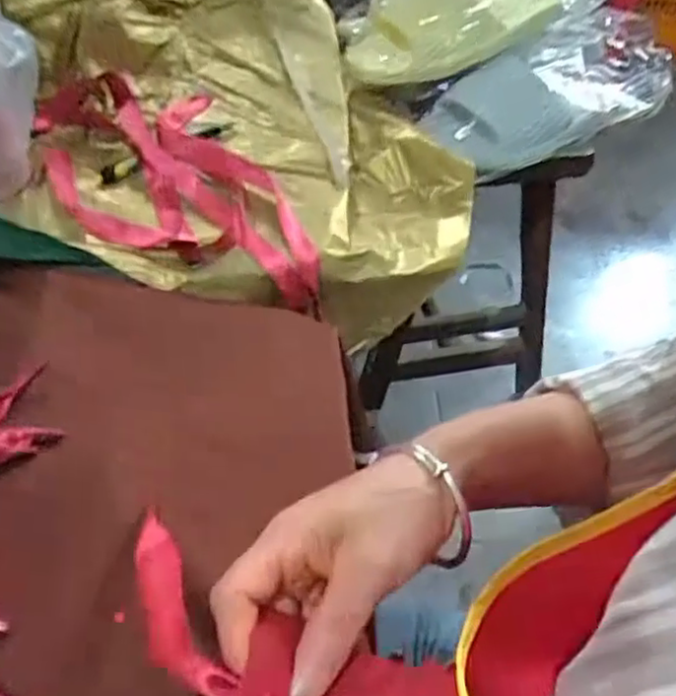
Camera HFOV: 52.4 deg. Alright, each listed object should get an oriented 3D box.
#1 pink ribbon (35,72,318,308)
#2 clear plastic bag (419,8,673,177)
[{"bbox_3d":[-0.137,-0.128,0.552,0.160,0.058,0.253,-21,55,-22],"label":"pink ribbon"},{"bbox_3d":[0.228,-0.268,0.727,0.323,0.074,0.108,-25,56,-25],"label":"clear plastic bag"}]

